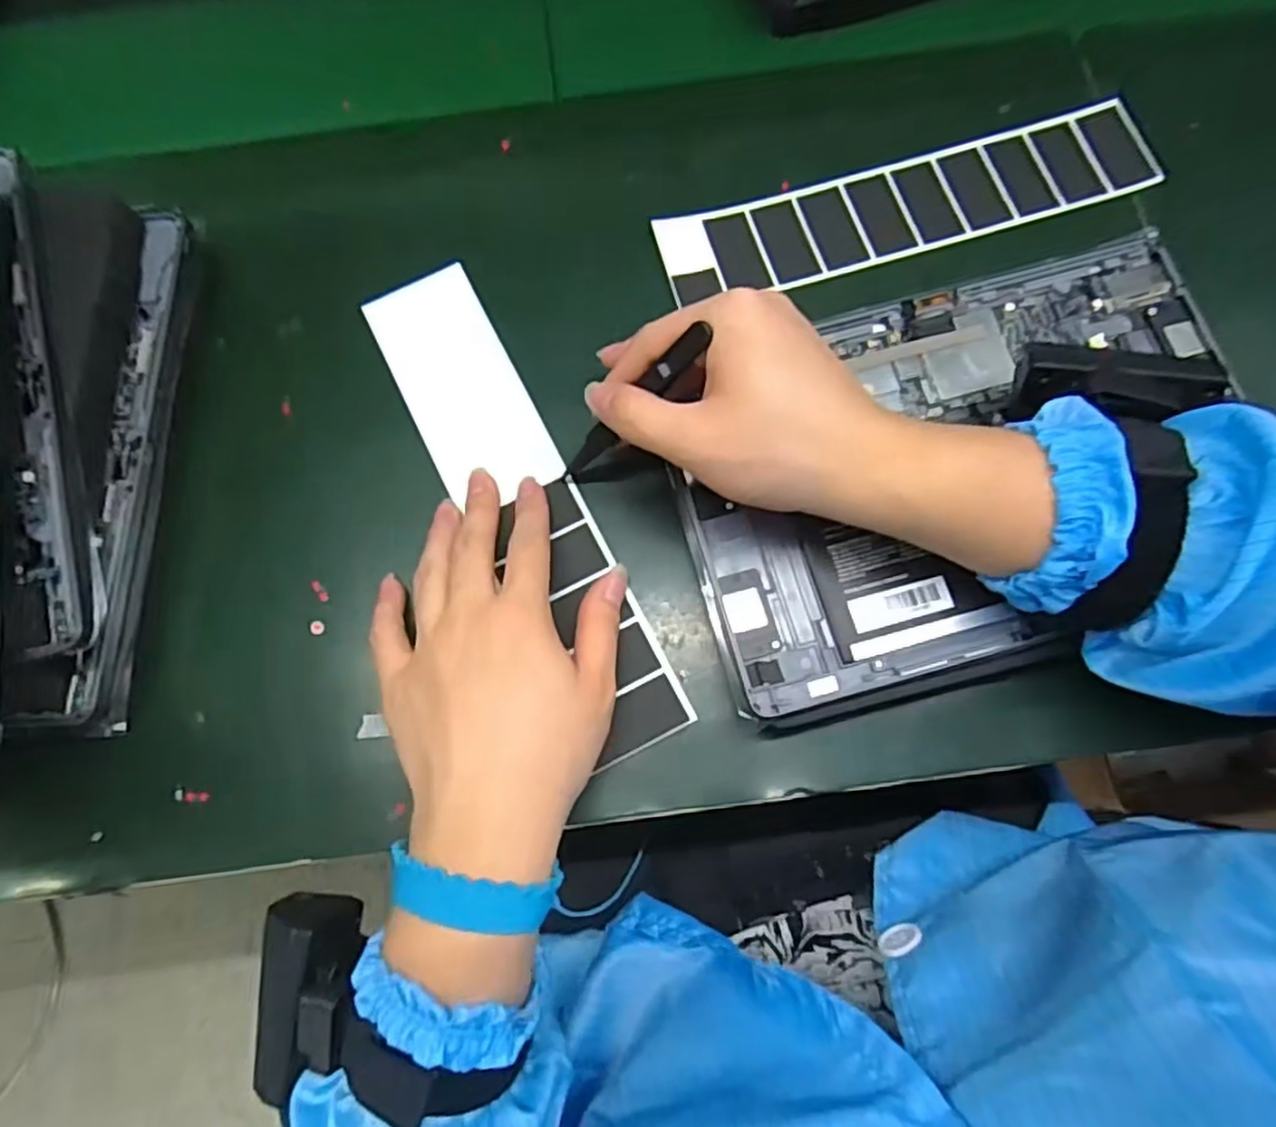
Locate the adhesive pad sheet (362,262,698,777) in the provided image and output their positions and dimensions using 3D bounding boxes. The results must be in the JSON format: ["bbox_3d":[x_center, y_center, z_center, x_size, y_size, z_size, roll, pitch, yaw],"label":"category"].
[{"bbox_3d":[-0.056,-0.034,0.355,0.059,0.008,0.266,-30,75,-7],"label":"adhesive pad sheet"}]

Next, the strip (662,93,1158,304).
[{"bbox_3d":[0.142,-0.191,0.389,0.262,0.008,0.053,-15,74,-2],"label":"strip"}]

